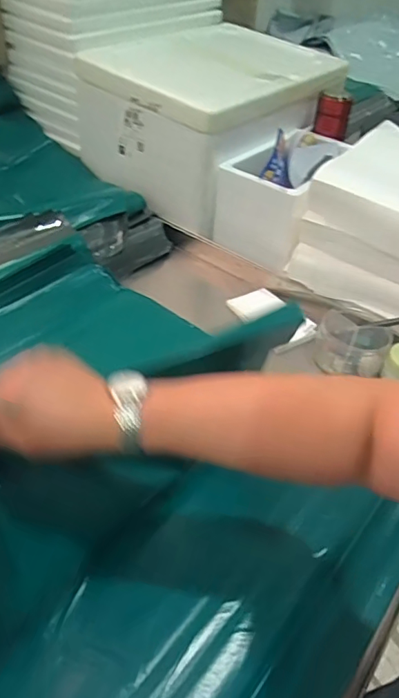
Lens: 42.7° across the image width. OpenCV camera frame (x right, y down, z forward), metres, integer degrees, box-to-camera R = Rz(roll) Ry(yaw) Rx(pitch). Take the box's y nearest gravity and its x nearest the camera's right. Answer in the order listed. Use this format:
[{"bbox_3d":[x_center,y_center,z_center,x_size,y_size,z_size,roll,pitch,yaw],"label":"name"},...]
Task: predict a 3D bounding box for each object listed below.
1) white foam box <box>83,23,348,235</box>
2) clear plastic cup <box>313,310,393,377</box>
[{"bbox_3d":[0.024,-0.454,0.991,0.335,0.221,0.409,34,50,27],"label":"white foam box"},{"bbox_3d":[0.215,-0.005,0.721,0.095,0.060,0.089,3,43,-3],"label":"clear plastic cup"}]

